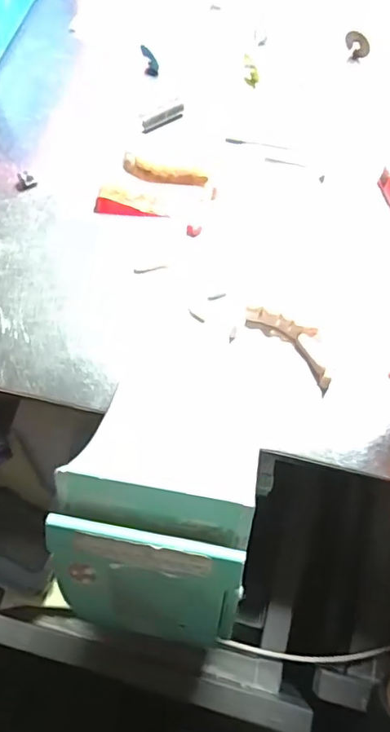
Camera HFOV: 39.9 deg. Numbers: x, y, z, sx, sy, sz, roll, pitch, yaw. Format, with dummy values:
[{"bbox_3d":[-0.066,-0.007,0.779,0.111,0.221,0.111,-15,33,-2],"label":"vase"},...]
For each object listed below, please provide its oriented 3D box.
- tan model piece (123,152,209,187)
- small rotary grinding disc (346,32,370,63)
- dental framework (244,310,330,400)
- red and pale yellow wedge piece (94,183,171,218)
[{"bbox_3d":[-0.019,-0.118,0.330,0.054,0.006,0.014,18,70,9],"label":"tan model piece"},{"bbox_3d":[0.108,-0.212,0.359,0.017,0.017,0.006,27,72,12],"label":"small rotary grinding disc"},{"bbox_3d":[0.053,-0.014,0.282,0.057,0.011,0.022,42,75,16],"label":"dental framework"},{"bbox_3d":[-0.037,-0.097,0.316,0.044,0.007,0.016,7,69,5],"label":"red and pale yellow wedge piece"}]

